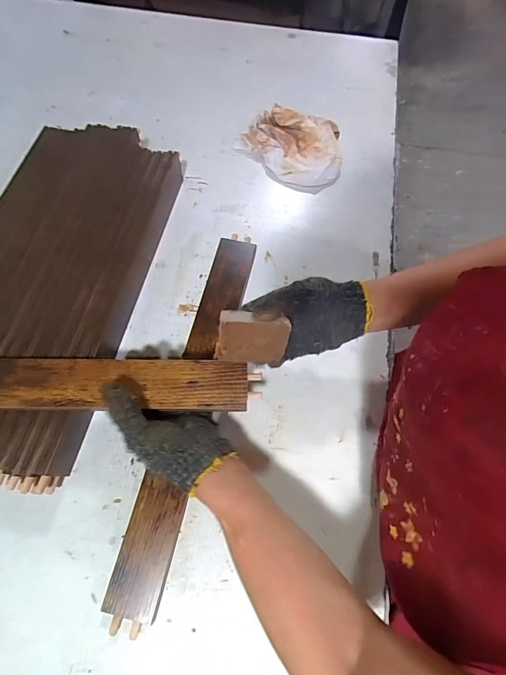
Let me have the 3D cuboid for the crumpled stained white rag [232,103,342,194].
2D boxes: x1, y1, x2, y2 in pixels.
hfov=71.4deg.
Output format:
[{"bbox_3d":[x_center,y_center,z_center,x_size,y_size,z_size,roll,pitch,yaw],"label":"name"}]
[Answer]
[{"bbox_3d":[0.063,-0.316,0.578,0.178,0.041,0.132,26,70,11],"label":"crumpled stained white rag"}]

